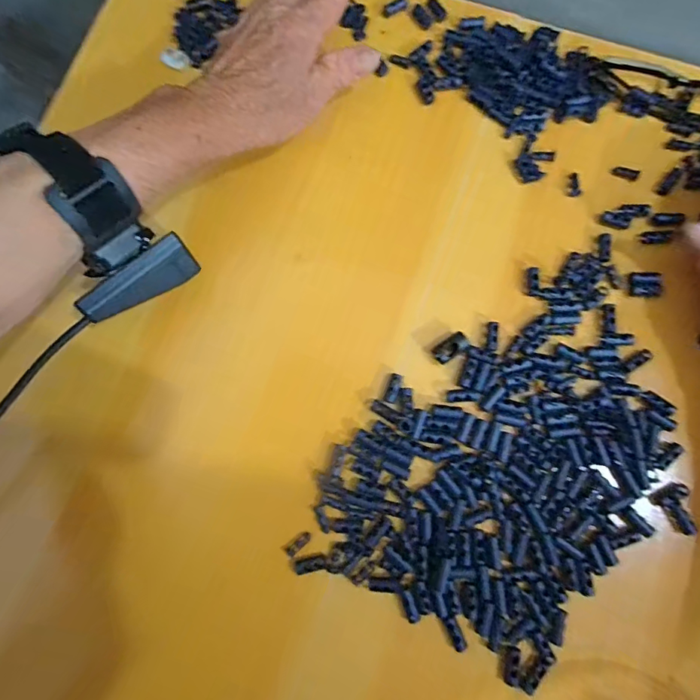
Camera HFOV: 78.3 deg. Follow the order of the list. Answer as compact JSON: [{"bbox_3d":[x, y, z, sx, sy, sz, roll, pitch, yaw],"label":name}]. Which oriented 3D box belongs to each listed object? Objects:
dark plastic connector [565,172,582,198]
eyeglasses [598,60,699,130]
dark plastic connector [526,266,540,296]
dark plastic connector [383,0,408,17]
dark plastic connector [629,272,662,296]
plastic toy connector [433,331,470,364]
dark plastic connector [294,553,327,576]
[{"bbox_3d":[0.153,-0.113,0.292,0.009,0.004,0.017,9,80,2],"label":"dark plastic connector"},{"bbox_3d":[0.236,-0.173,0.297,0.128,0.010,0.035,19,80,4],"label":"eyeglasses"},{"bbox_3d":[0.118,-0.044,0.280,0.007,0.007,0.018,2,80,1],"label":"dark plastic connector"},{"bbox_3d":[0.033,-0.253,0.316,0.019,0.005,0.008,-25,81,-4],"label":"dark plastic connector"},{"bbox_3d":[0.190,-0.043,0.276,0.019,0.004,0.015,2,80,1],"label":"dark plastic connector"},{"bbox_3d":[0.063,-0.002,0.270,0.022,0.008,0.011,-37,82,-6],"label":"plastic toy connector"},{"bbox_3d":[-0.023,0.125,0.251,0.018,0.004,0.008,-8,79,-18],"label":"dark plastic connector"}]

